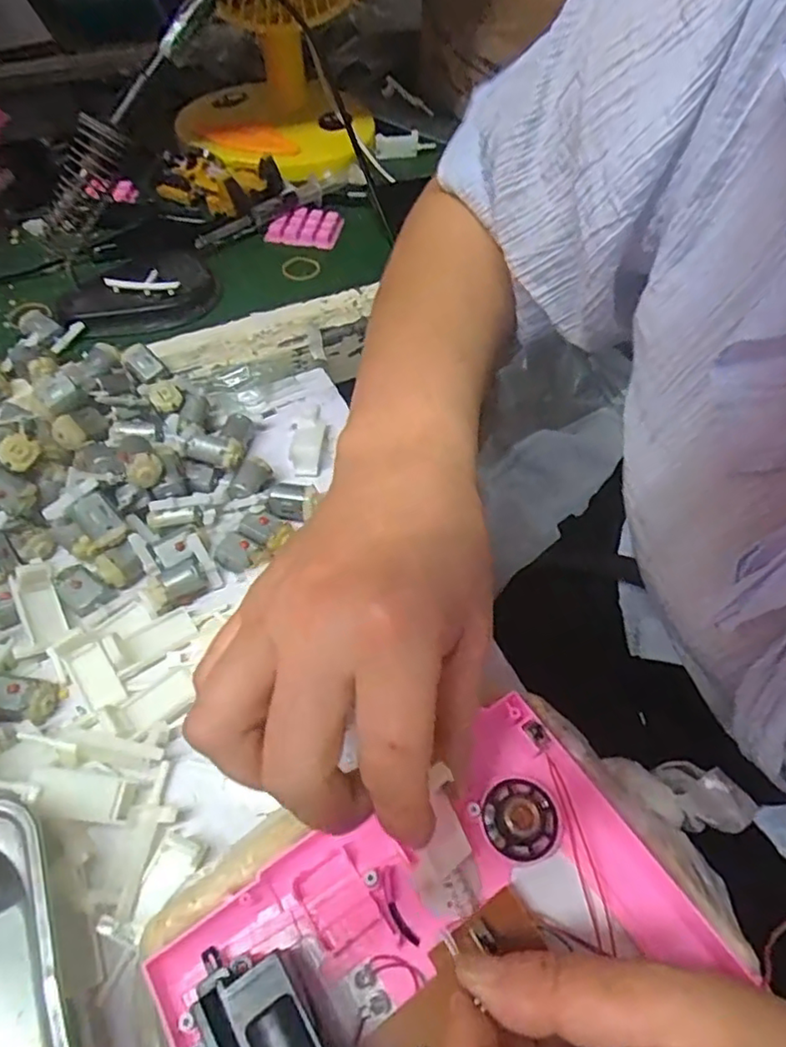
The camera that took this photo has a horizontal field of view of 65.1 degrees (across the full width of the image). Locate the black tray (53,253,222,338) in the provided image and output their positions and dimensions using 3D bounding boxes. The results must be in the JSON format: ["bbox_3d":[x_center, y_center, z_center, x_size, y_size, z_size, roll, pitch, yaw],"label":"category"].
[{"bbox_3d":[-0.188,-0.169,0.453,0.107,0.026,0.063,-26,59,-20],"label":"black tray"}]

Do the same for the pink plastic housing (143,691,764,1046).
[{"bbox_3d":[0.023,0.145,0.197,0.167,0.041,0.139,-28,61,-20],"label":"pink plastic housing"}]

